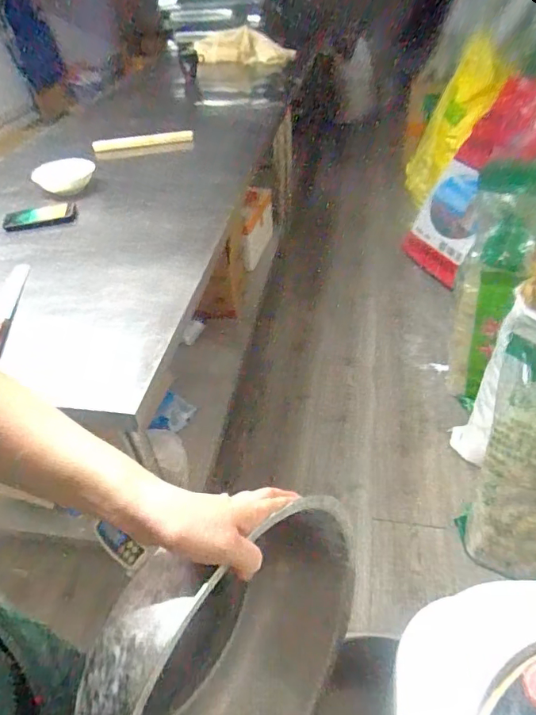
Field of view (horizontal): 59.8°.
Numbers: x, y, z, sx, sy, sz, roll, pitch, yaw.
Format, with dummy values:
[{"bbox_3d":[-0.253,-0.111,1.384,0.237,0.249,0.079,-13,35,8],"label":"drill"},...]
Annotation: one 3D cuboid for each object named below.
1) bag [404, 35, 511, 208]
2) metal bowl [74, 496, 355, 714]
[{"bbox_3d":[0.597,-0.733,1.546,0.187,0.611,0.059,-8,76,-2],"label":"bag"},{"bbox_3d":[-0.033,0.286,0.443,0.133,0.305,0.291,26,51,29],"label":"metal bowl"}]

